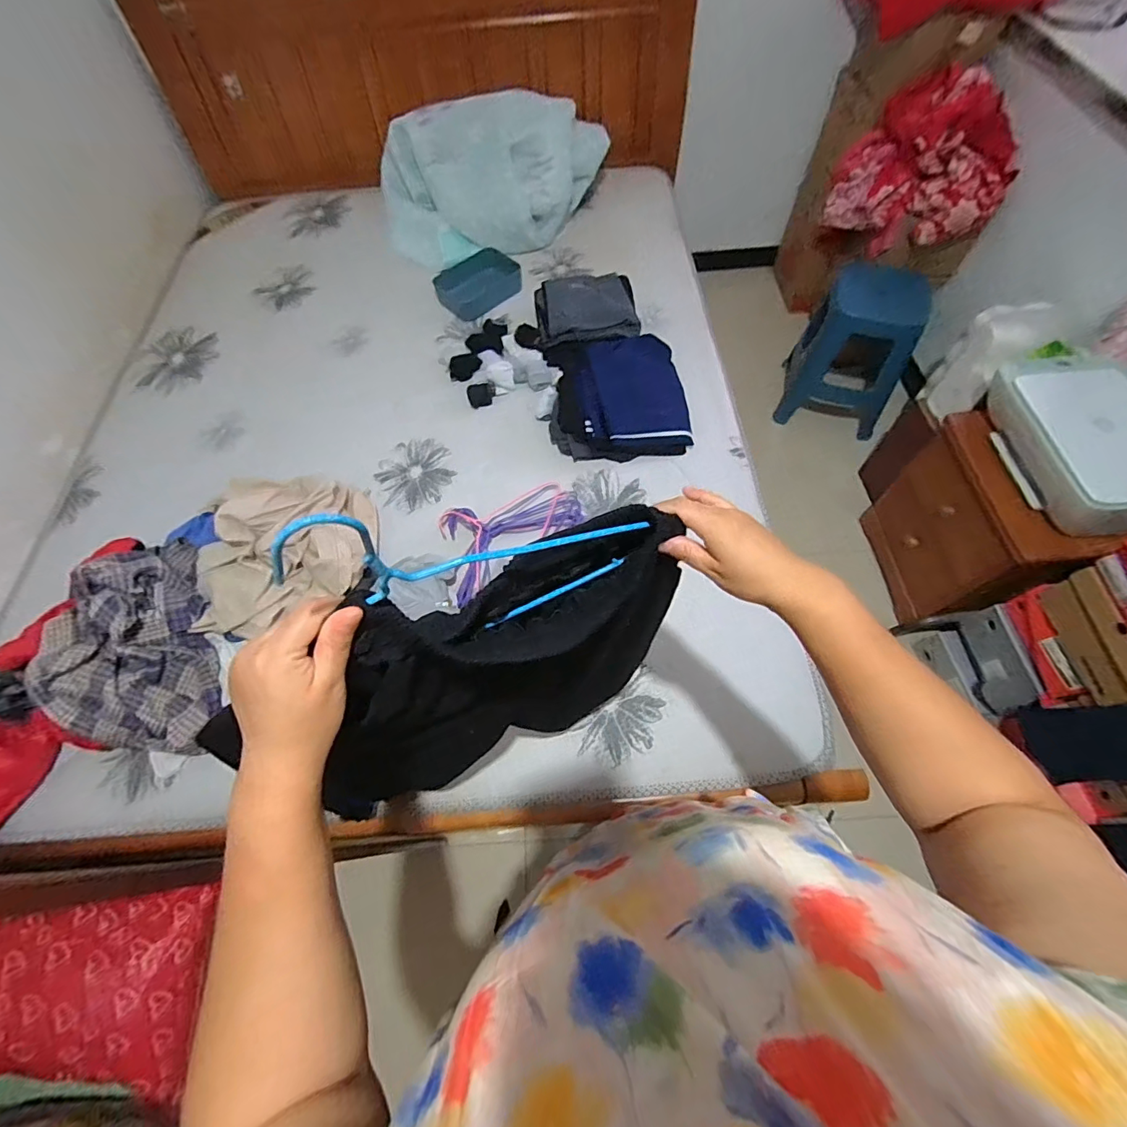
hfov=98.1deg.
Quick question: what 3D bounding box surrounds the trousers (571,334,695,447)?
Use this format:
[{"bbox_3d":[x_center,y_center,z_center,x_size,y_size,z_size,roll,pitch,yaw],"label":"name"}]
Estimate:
[{"bbox_3d":[0.173,-0.460,1.283,0.283,0.076,0.355,-7,63,-1],"label":"trousers"}]

